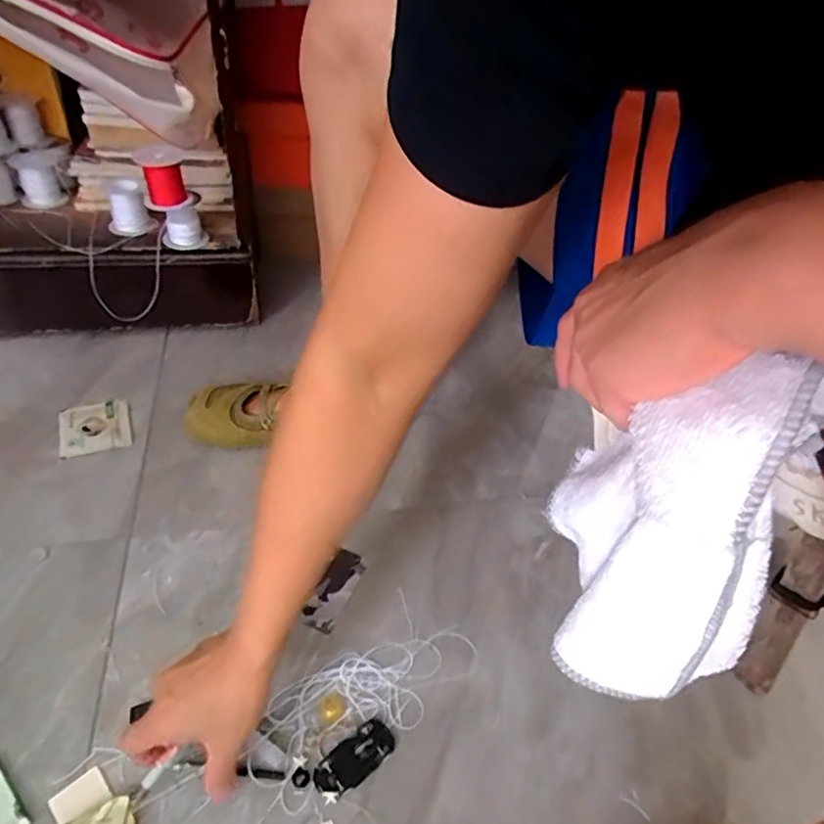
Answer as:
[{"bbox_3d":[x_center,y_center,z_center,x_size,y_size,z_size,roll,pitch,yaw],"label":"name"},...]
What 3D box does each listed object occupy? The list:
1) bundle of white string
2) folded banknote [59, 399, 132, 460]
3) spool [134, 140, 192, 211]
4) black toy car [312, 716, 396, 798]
[{"bbox_3d":[-0.041,0.238,0.492,0.198,0.011,0.087,-30,55,-32],"label":"bundle of white string"},{"bbox_3d":[-0.374,0.017,0.685,0.074,0.011,0.079,-13,47,-19],"label":"folded banknote"},{"bbox_3d":[-0.300,-0.285,0.697,0.055,0.077,0.051,-15,47,-22],"label":"spool"},{"bbox_3d":[-0.044,0.271,0.455,0.066,0.013,0.031,-29,54,-31],"label":"black toy car"}]

